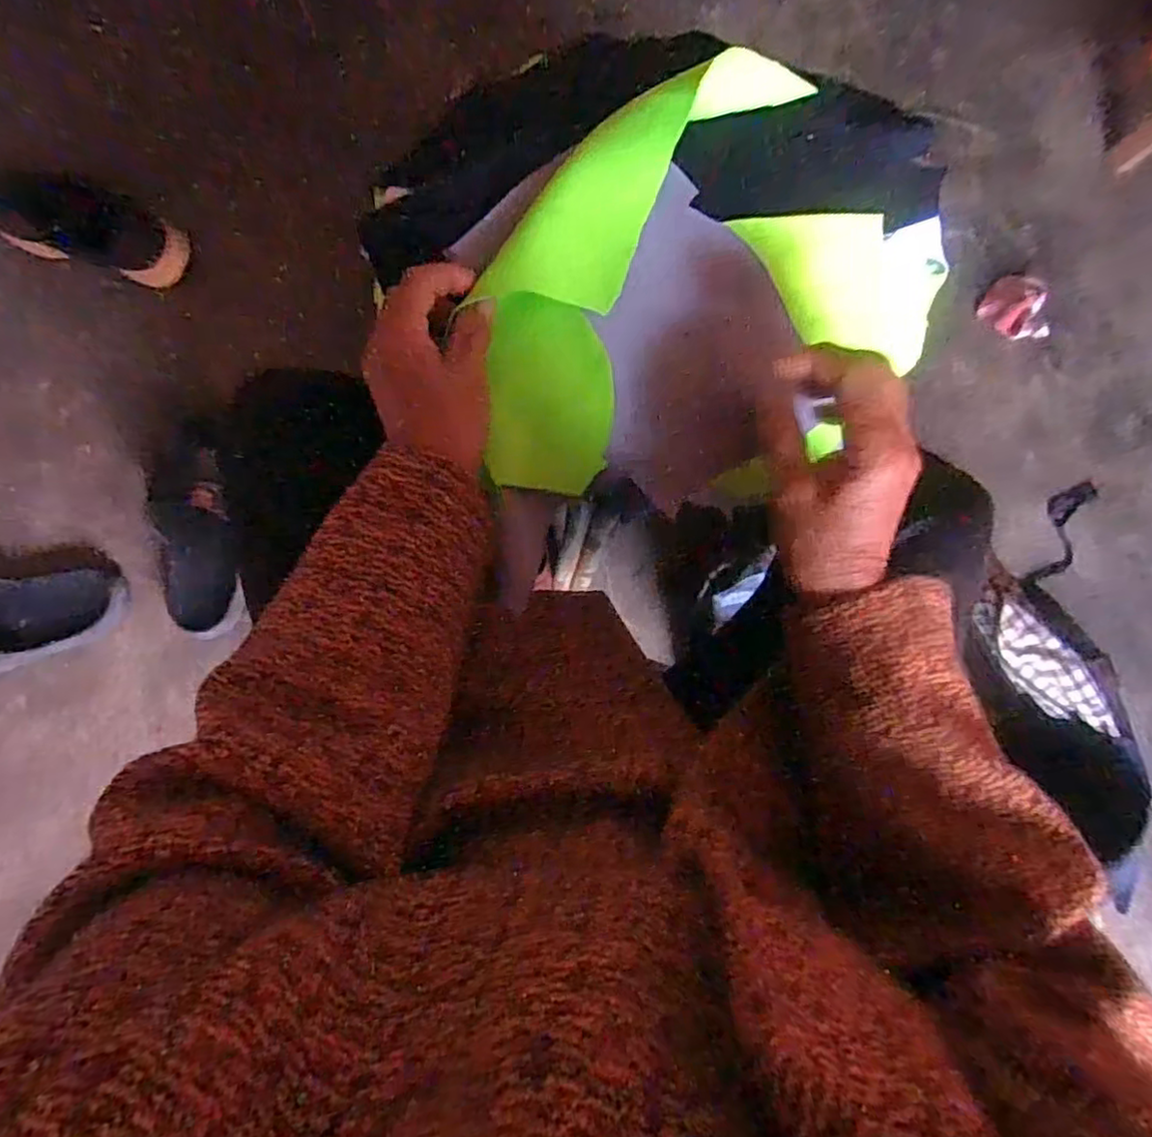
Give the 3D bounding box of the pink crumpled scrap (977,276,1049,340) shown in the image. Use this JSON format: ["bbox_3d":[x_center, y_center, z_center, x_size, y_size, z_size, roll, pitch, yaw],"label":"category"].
[{"bbox_3d":[0.589,-0.351,0.893,0.076,0.034,0.092,-2,85,-2],"label":"pink crumpled scrap"}]

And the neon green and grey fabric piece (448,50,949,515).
[{"bbox_3d":[0.089,-0.157,0.393,0.290,0.104,0.200,-8,85,-3],"label":"neon green and grey fabric piece"}]

